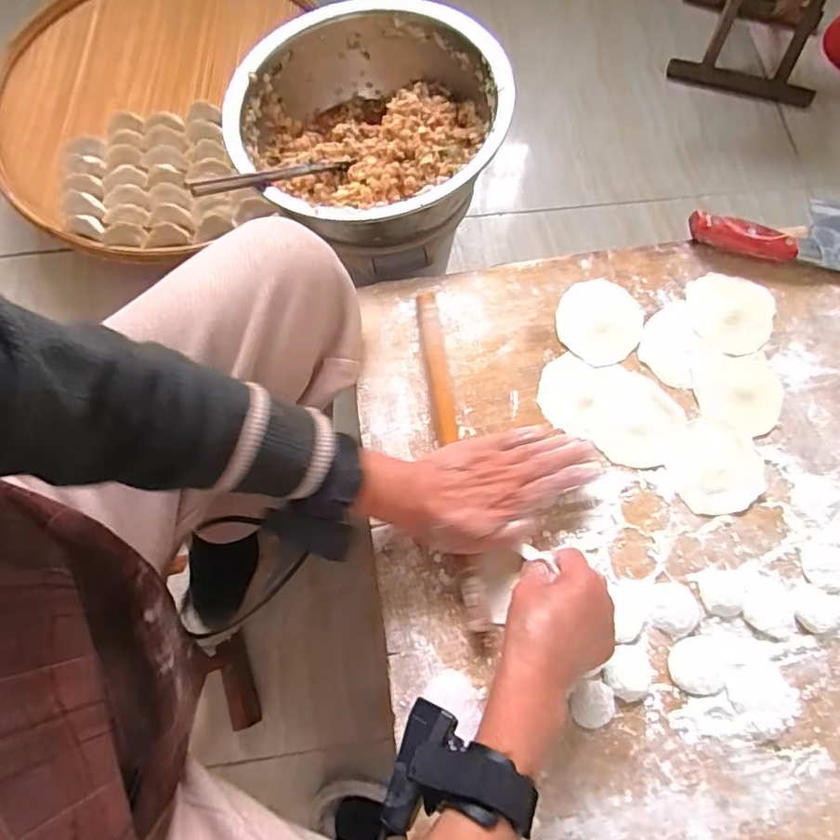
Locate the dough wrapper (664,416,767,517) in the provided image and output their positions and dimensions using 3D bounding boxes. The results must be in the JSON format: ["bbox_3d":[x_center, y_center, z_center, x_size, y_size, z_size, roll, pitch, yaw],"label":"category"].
[{"bbox_3d":[0.263,0.040,0.473,0.084,0.004,0.084,0,74,-1],"label":"dough wrapper"}]

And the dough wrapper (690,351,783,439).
[{"bbox_3d":[0.297,-0.025,0.493,0.080,0.004,0.077,1,74,-1],"label":"dough wrapper"}]

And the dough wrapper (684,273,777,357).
[{"bbox_3d":[0.302,-0.103,0.516,0.081,0.004,0.081,11,74,2],"label":"dough wrapper"}]

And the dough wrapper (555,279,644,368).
[{"bbox_3d":[0.174,-0.097,0.513,0.081,0.004,0.086,0,74,-1],"label":"dough wrapper"}]

